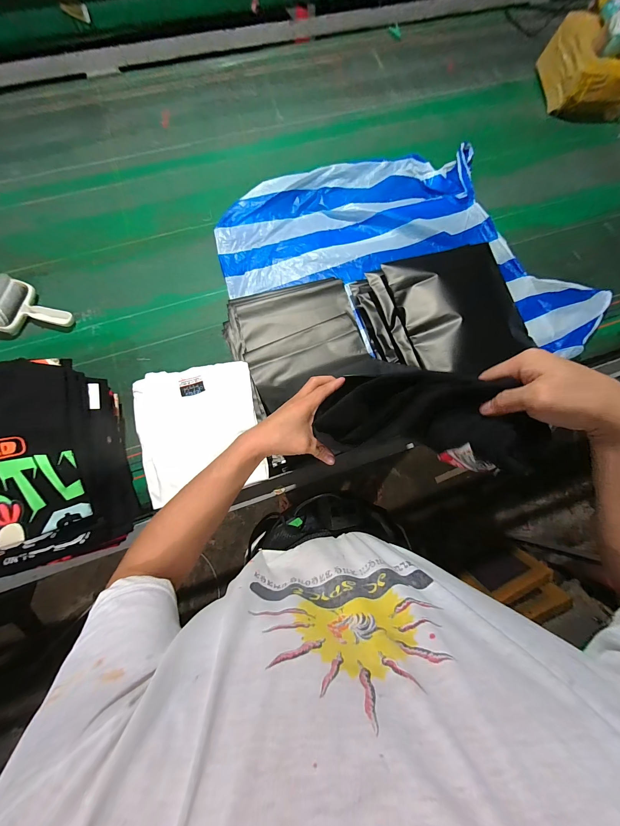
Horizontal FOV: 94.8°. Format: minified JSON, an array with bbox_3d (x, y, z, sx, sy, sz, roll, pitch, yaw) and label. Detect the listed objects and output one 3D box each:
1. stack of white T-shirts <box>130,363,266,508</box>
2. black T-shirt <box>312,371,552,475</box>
[{"bbox_3d":[-0.229,0.033,0.594,0.238,0.038,0.261,-12,79,-3],"label":"stack of white T-shirts"},{"bbox_3d":[0.126,0.004,0.342,0.239,0.051,0.097,4,76,35],"label":"black T-shirt"}]

